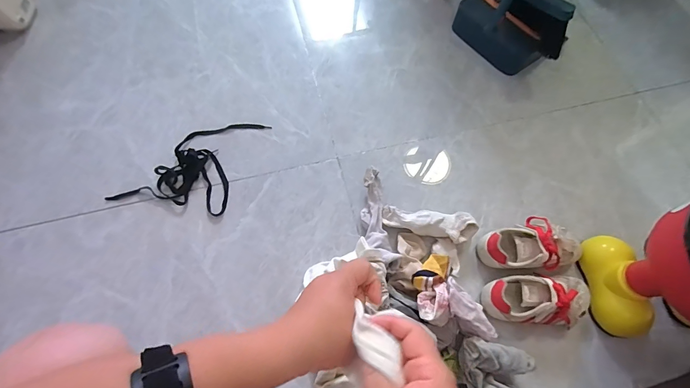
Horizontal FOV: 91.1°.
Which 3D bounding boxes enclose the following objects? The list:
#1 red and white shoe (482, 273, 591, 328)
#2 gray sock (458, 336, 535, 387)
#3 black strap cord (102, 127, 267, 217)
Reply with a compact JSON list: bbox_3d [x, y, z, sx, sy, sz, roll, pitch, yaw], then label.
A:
[{"bbox_3d":[0.370,0.201,0.642,0.201,0.080,0.089,4,67,-1],"label":"red and white shoe"},{"bbox_3d":[0.262,0.310,0.598,0.122,0.063,0.085,15,68,4],"label":"gray sock"},{"bbox_3d":[-0.346,-0.080,0.762,0.273,0.020,0.237,9,67,1],"label":"black strap cord"}]

